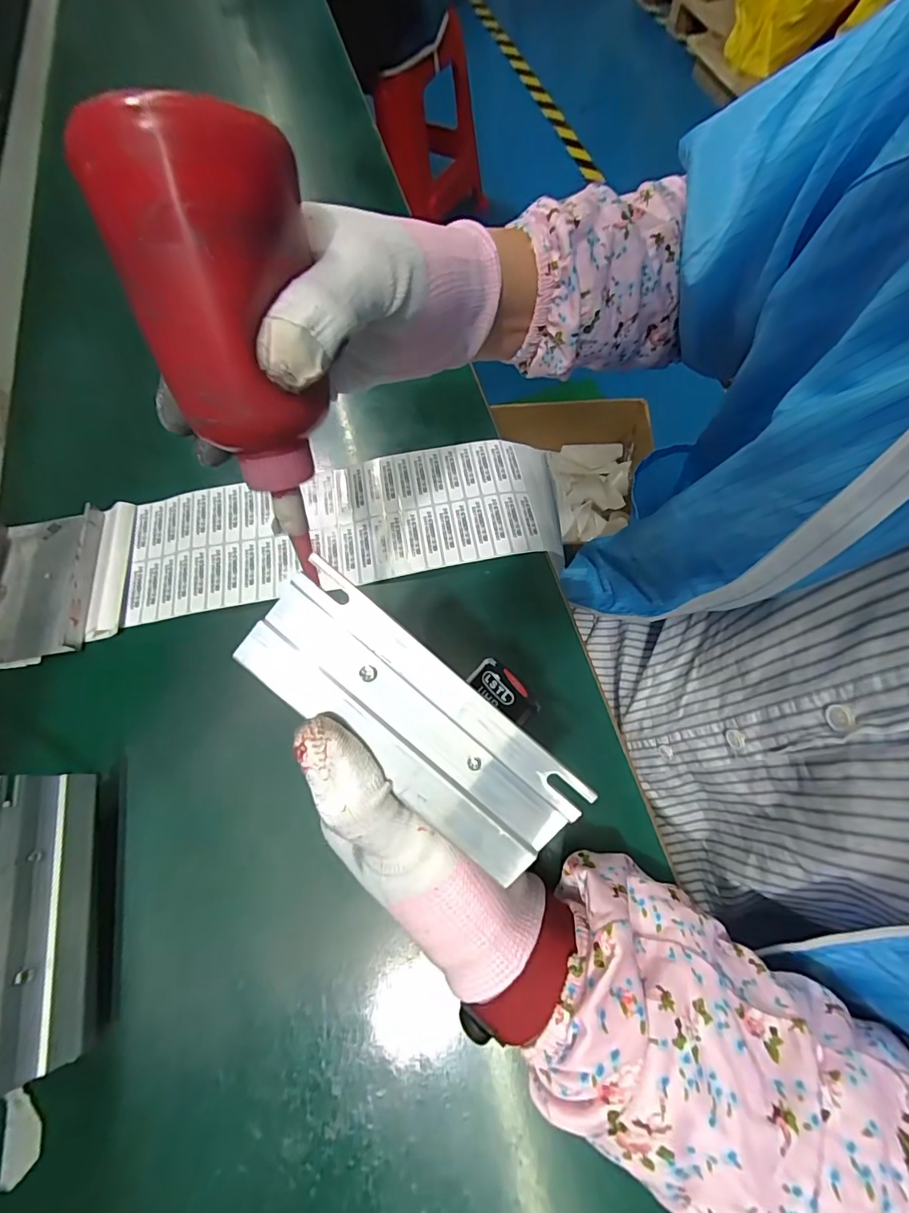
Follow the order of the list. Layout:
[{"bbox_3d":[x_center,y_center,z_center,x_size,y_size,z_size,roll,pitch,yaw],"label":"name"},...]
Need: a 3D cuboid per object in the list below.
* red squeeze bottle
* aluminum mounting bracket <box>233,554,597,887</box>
[{"bbox_3d":[-0.077,-0.085,0.182,0.050,0.148,0.048,-3,38,1],"label":"red squeeze bottle"},{"bbox_3d":[-0.014,0.040,0.178,0.127,0.020,0.047,40,97,0],"label":"aluminum mounting bracket"}]

